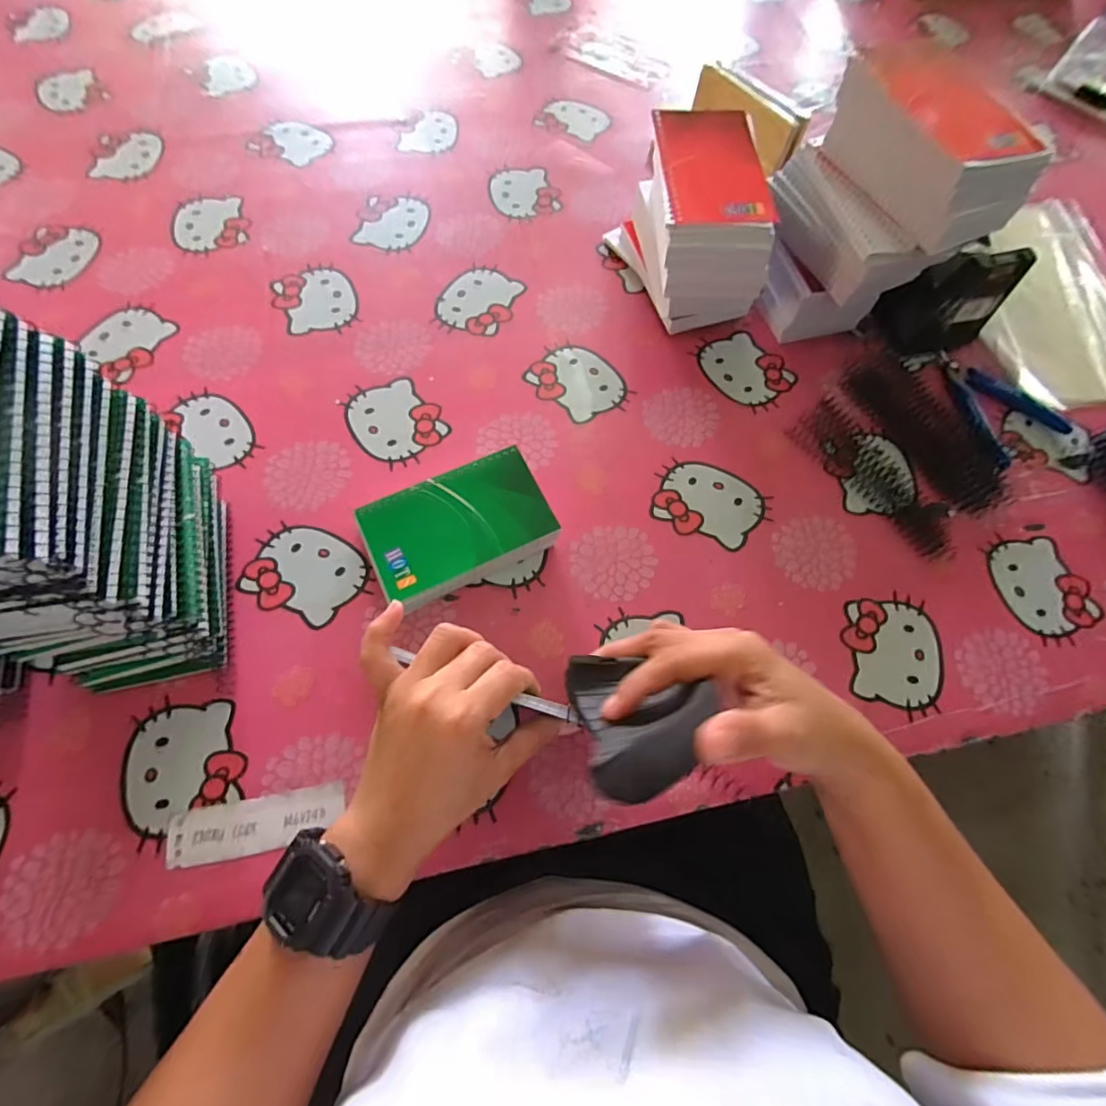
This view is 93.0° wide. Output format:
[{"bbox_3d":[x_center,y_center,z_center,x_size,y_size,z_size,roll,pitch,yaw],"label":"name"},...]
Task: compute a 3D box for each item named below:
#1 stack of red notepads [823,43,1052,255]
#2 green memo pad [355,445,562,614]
[{"bbox_3d":[0.277,-0.308,0.394,0.088,0.056,0.153,-20,70,-10],"label":"stack of red notepads"},{"bbox_3d":[-0.070,-0.017,0.397,0.129,0.034,0.081,-27,71,-13],"label":"green memo pad"}]

